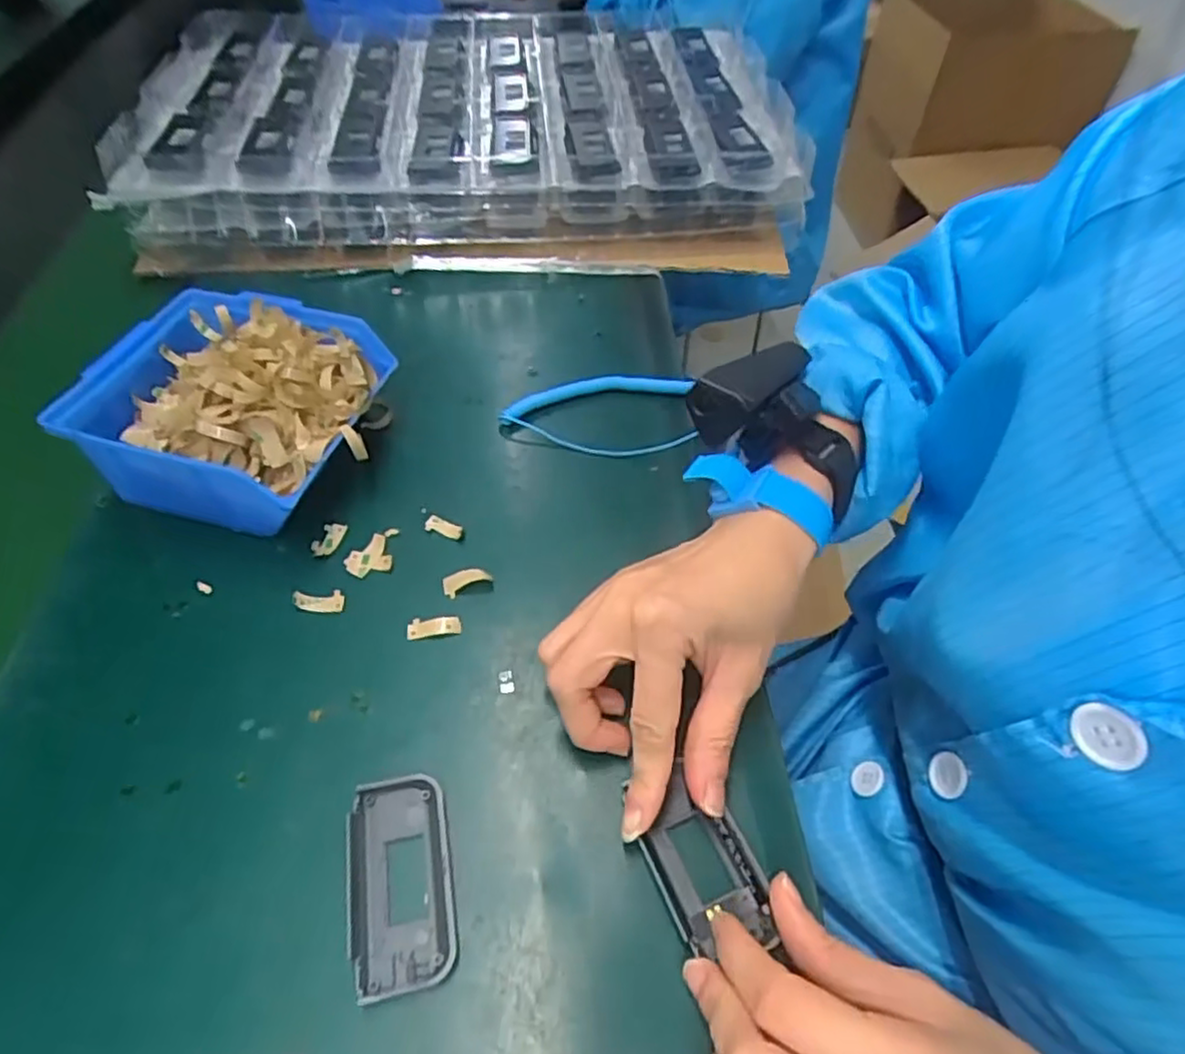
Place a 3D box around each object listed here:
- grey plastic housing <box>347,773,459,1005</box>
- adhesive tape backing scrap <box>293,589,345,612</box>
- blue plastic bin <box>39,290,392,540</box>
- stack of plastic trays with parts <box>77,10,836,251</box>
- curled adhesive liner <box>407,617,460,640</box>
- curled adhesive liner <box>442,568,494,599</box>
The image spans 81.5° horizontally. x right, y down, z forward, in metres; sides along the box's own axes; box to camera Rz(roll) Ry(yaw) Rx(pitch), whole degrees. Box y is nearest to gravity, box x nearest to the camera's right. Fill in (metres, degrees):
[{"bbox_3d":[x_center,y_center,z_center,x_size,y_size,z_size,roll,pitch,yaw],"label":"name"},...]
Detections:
[{"bbox_3d":[-0.075,0.137,0.268,0.039,0.009,0.076,-9,52,-9],"label":"grey plastic housing"},{"bbox_3d":[-0.138,0.036,0.348,0.025,0.004,0.012,2,52,0],"label":"adhesive tape backing scrap"},{"bbox_3d":[-0.198,-0.064,0.386,0.139,0.069,0.124,13,52,8],"label":"blue plastic bin"},{"bbox_3d":[-0.108,-0.357,0.617,0.511,0.084,0.326,-4,52,-5],"label":"stack of plastic trays with parts"},{"bbox_3d":[-0.078,0.049,0.340,0.026,0.006,0.011,-1,52,-3],"label":"curled adhesive liner"},{"bbox_3d":[-0.065,0.027,0.357,0.025,0.004,0.015,-17,53,2],"label":"curled adhesive liner"}]

